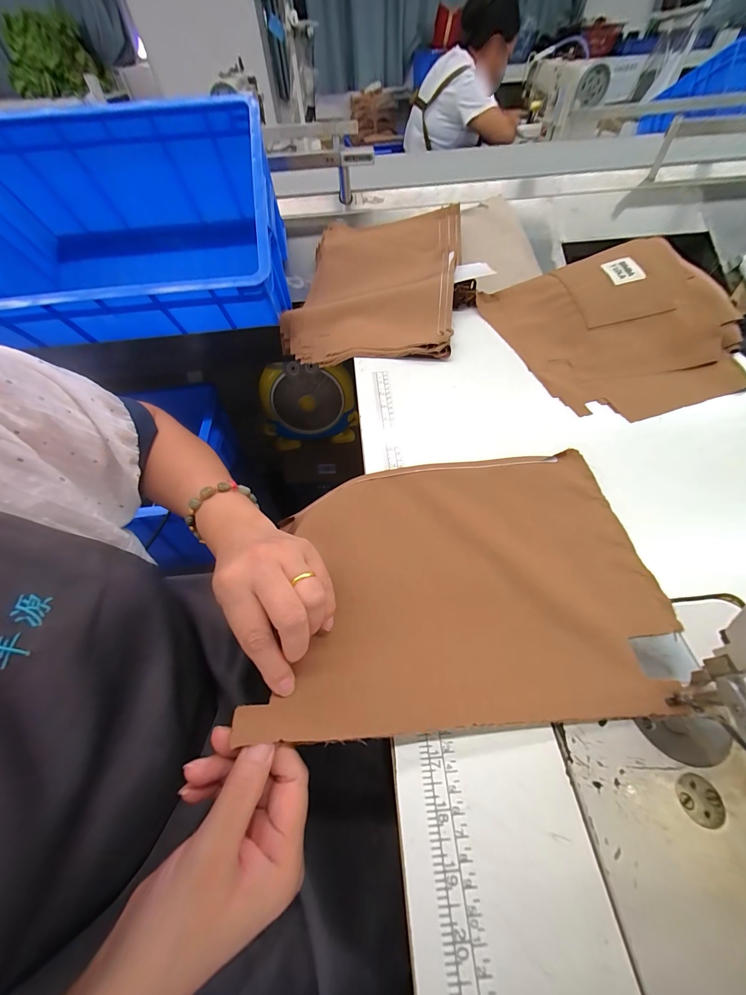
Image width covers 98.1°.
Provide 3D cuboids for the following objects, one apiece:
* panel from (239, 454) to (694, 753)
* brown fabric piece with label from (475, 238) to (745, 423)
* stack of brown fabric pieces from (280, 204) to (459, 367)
[{"bbox_3d":[0.074,0.062,0.281,0.308,0.041,0.225,-5,56,0],"label":"panel"},{"bbox_3d":[0.354,-0.261,0.464,0.295,0.061,0.331,-10,56,-4],"label":"brown fabric piece with label"},{"bbox_3d":[0.007,-0.415,0.620,0.295,0.067,0.478,5,56,6],"label":"stack of brown fabric pieces"}]

